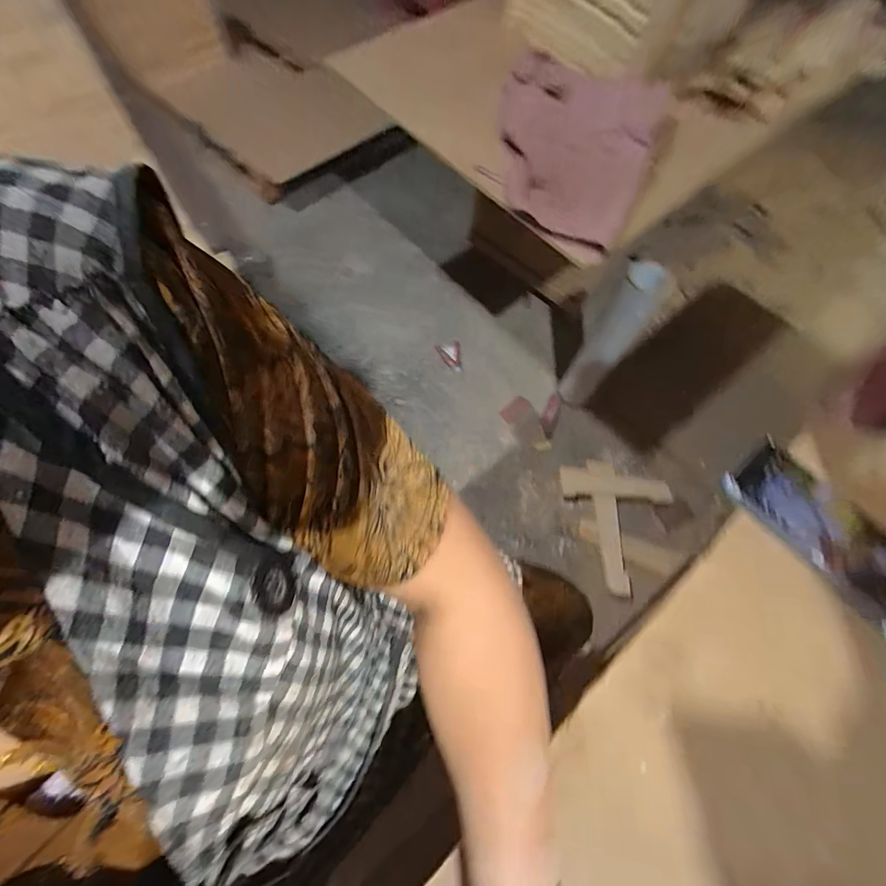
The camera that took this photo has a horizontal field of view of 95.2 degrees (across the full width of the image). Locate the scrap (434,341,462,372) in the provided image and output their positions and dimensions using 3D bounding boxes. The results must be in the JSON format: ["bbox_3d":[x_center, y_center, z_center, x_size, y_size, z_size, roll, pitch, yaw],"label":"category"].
[{"bbox_3d":[0.022,-0.287,1.363,0.083,0.019,0.101,-12,83,8],"label":"scrap"}]

